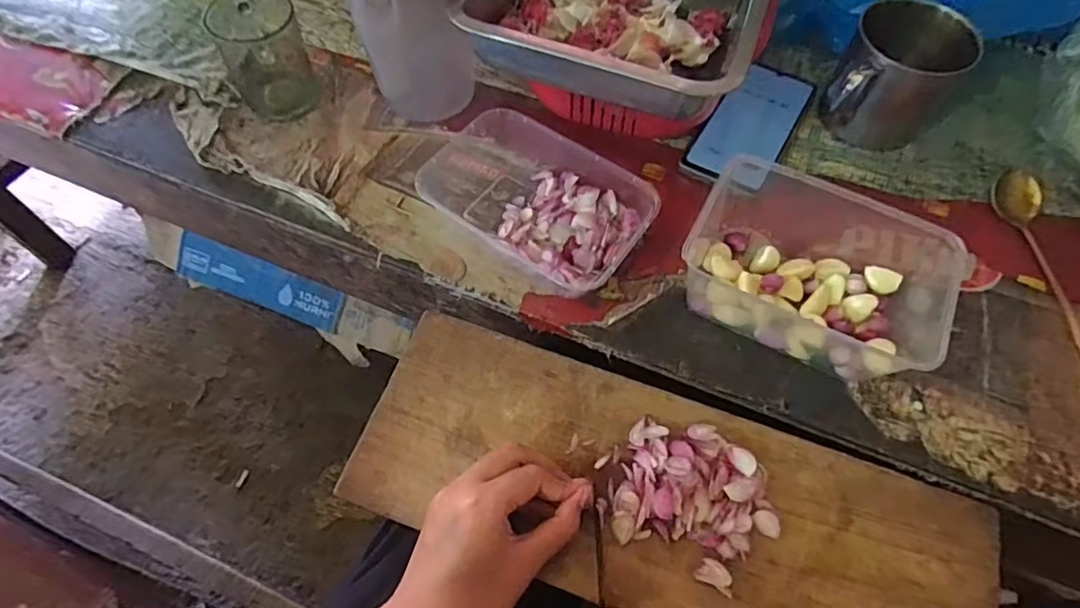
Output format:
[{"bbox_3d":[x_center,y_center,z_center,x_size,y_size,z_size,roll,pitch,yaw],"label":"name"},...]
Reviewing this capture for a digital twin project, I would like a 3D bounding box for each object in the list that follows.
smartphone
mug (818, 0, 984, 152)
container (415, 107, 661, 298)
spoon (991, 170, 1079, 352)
[{"bbox_3d":[0.196,-0.164,0.542,0.071,0.013,0.156,30,65,14],"label":"smartphone"},{"bbox_3d":[0.304,-0.191,0.508,0.094,0.104,0.091,26,64,12],"label":"mug"},{"bbox_3d":[-0.011,-0.085,0.479,0.192,0.043,0.113,34,66,16],"label":"container"},{"bbox_3d":[0.417,-0.032,0.469,0.038,0.021,0.176,-6,62,-4],"label":"spoon"}]

